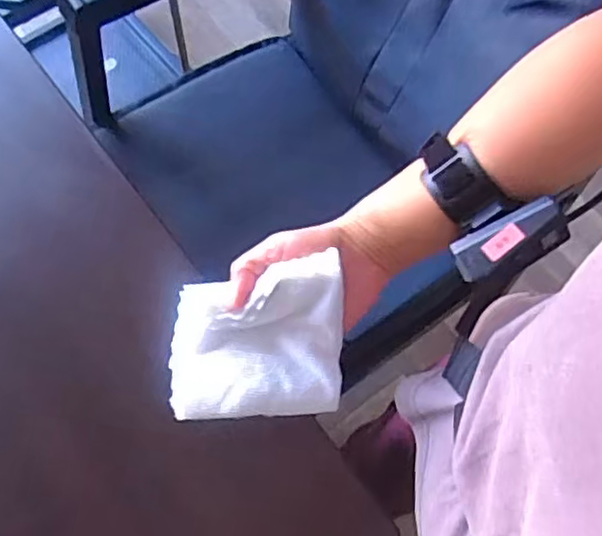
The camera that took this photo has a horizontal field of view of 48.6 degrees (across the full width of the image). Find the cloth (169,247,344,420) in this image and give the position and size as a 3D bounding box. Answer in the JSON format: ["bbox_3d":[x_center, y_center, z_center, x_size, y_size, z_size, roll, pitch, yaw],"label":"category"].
[{"bbox_3d":[-0.030,0.049,0.444,0.113,0.062,0.089,-4,69,-3],"label":"cloth"}]

